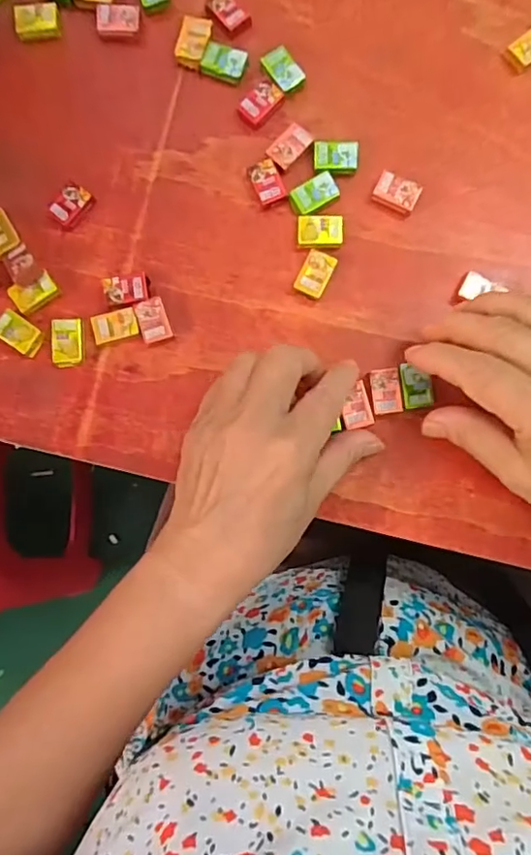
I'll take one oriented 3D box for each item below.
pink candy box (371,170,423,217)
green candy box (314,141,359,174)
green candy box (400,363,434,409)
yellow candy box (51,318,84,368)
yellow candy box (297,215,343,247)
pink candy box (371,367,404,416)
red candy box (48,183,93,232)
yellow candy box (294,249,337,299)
[{"bbox_3d":[0.076,-0.136,0.322,0.025,0.007,0.018,31,88,4],"label":"pink candy box"},{"bbox_3d":[0.041,-0.157,0.324,0.025,0.007,0.019,1,86,2],"label":"green candy box"},{"bbox_3d":[0.085,-0.023,0.312,0.017,0.004,0.025,-5,86,2],"label":"green candy box"},{"bbox_3d":[-0.114,-0.049,0.321,0.018,0.009,0.027,-3,86,2],"label":"yellow candy box"},{"bbox_3d":[0.032,-0.112,0.322,0.026,0.008,0.018,1,86,2],"label":"yellow candy box"},{"bbox_3d":[0.068,-0.020,0.312,0.016,0.004,0.025,-6,86,2],"label":"pink candy box"},{"bbox_3d":[-0.114,-0.131,0.326,0.017,0.009,0.025,40,88,4],"label":"red candy box"},{"bbox_3d":[0.029,-0.088,0.321,0.017,0.008,0.025,26,87,3],"label":"yellow candy box"}]

